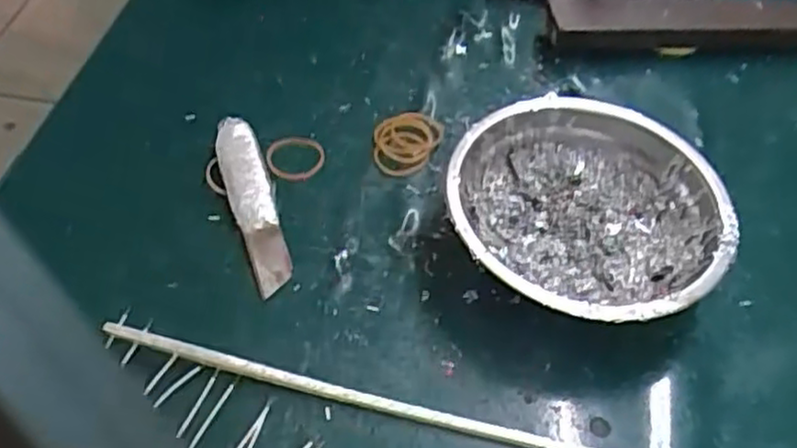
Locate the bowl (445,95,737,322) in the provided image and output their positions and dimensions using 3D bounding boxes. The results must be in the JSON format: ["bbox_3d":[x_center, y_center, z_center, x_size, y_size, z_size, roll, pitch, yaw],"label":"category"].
[{"bbox_3d":[0.085,0.001,0.337,0.122,0.049,0.117,2,51,-2],"label":"bowl"}]

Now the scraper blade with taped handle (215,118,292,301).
[{"bbox_3d":[-0.073,-0.010,0.361,0.023,0.010,0.103,-14,65,-14],"label":"scraper blade with taped handle"}]

